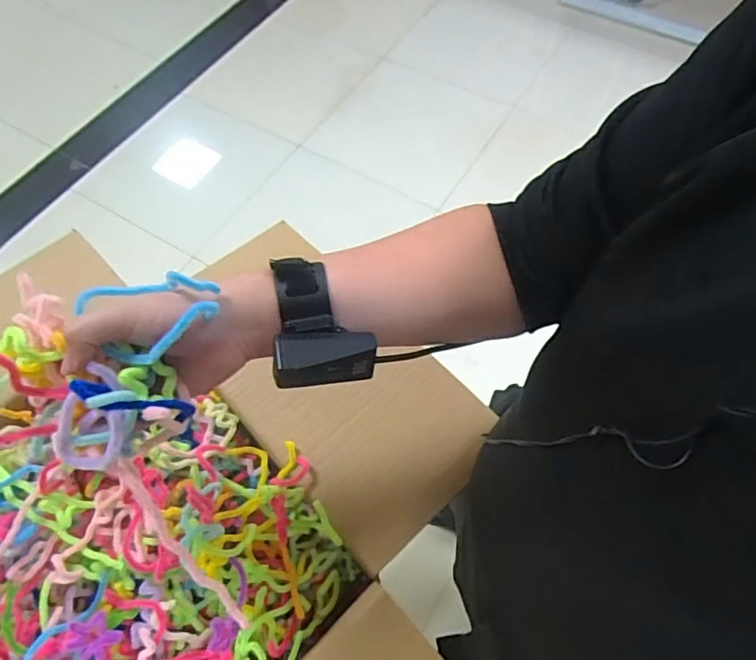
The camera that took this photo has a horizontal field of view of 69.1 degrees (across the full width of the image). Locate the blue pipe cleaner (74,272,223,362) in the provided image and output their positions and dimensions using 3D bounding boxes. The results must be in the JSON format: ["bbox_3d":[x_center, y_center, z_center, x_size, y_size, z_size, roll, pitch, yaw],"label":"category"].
[{"bbox_3d":[-0.149,-0.012,0.341,0.084,0.036,0.064,-4,60,-3],"label":"blue pipe cleaner"}]

